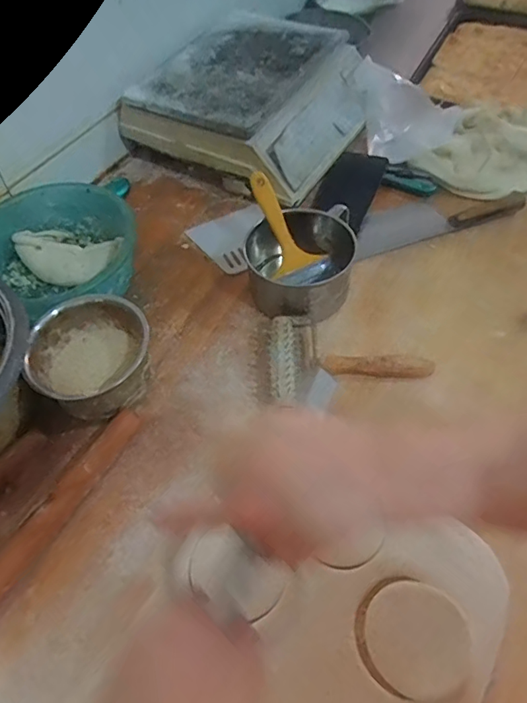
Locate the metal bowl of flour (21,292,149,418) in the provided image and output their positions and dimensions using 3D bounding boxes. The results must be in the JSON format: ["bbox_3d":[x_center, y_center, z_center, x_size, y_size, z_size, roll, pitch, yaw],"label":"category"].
[{"bbox_3d":[-0.198,0.008,0.599,0.131,0.093,0.137,0,56,1],"label":"metal bowl of flour"}]

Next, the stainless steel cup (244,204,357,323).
[{"bbox_3d":[0.050,-0.113,0.681,0.139,0.082,0.142,-1,55,2],"label":"stainless steel cup"}]

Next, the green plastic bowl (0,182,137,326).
[{"bbox_3d":[-0.274,-0.132,0.703,0.220,0.085,0.192,31,62,21],"label":"green plastic bowl"}]

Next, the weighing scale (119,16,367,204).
[{"bbox_3d":[-0.014,-0.412,0.869,0.331,0.143,0.331,24,60,16],"label":"weighing scale"}]

